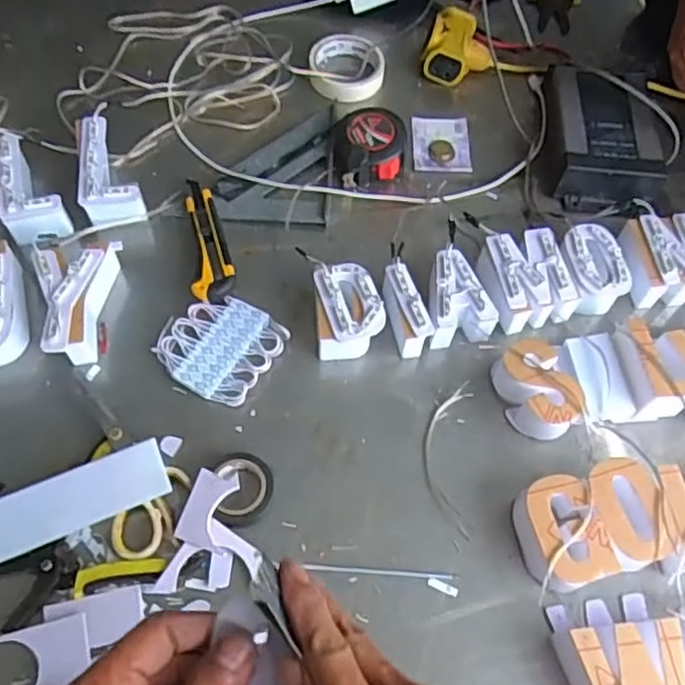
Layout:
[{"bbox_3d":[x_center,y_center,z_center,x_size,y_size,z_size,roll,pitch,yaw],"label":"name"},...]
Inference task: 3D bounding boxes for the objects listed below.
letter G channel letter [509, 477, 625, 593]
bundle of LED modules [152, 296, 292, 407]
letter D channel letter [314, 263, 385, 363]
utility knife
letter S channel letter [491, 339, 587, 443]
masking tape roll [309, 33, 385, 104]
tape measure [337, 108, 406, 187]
[{"bbox_3d":[0.181,0.159,0.556,0.058,0.047,0.084,-12,62,-10],"label":"letter G channel letter"},{"bbox_3d":[-0.117,0.004,0.642,0.104,0.014,0.102,27,63,12],"label":"bundle of LED modules"},{"bbox_3d":[0.005,-0.027,0.646,0.064,0.052,0.085,-4,61,-5],"label":"letter D channel letter"},{"bbox_3d":[-0.138,-0.107,0.694,0.041,0.025,0.151,-7,61,-7],"label":"utility knife"},{"bbox_3d":[0.180,0.044,0.617,0.059,0.050,0.089,-16,63,-11],"label":"letter S channel letter"},{"bbox_3d":[0.006,-0.341,0.826,0.090,0.036,0.090,2,61,-2],"label":"masking tape roll"},{"bbox_3d":[0.030,-0.219,0.758,0.075,0.048,0.086,-3,61,-5],"label":"tape measure"}]

